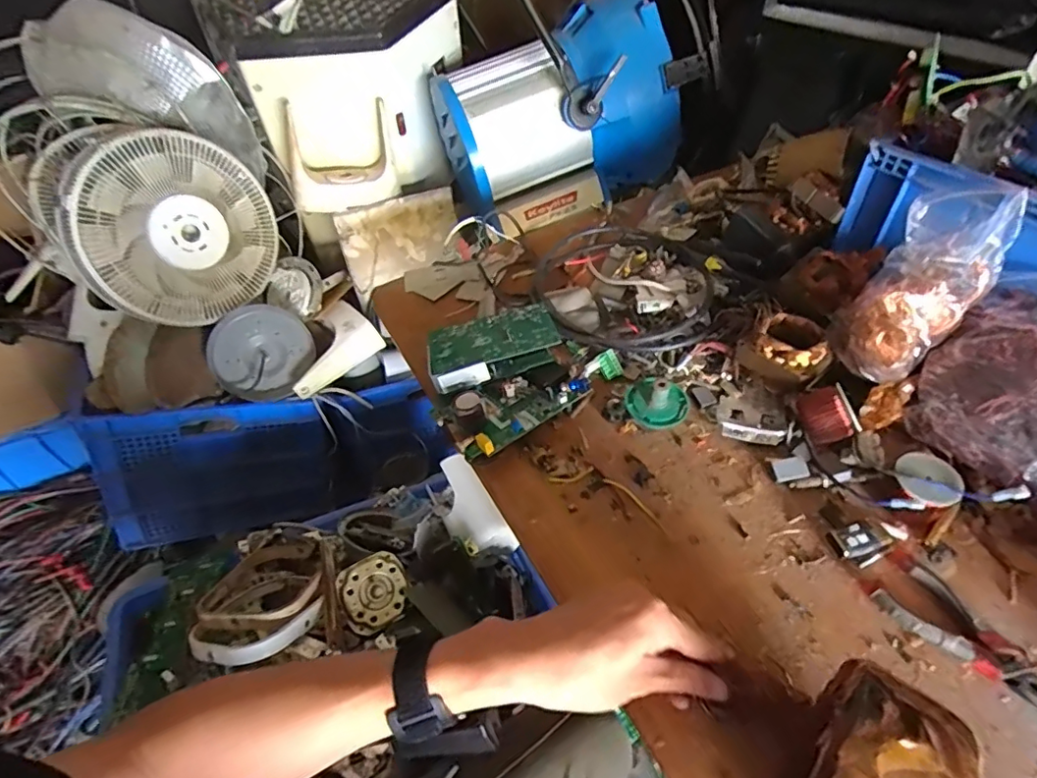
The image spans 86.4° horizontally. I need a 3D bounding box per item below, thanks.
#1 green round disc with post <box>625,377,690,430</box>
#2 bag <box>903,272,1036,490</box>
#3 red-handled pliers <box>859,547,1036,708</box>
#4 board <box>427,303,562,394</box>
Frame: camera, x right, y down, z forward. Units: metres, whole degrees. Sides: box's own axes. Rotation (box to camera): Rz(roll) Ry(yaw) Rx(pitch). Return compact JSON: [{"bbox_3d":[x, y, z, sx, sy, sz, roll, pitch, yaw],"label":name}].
[{"bbox_3d":[0.150,0.007,0.594,0.068,0.035,0.062,10,47,12],"label":"green round disc with post"},{"bbox_3d":[0.468,-0.002,0.514,0.164,0.126,0.145,-36,54,-28],"label":"bag"},{"bbox_3d":[0.343,0.196,0.416,0.056,0.014,0.158,-22,49,-18],"label":"red-handled pliers"},{"bbox_3d":[-0.031,-0.047,0.648,0.150,0.049,0.088,-13,47,-10],"label":"board"}]

